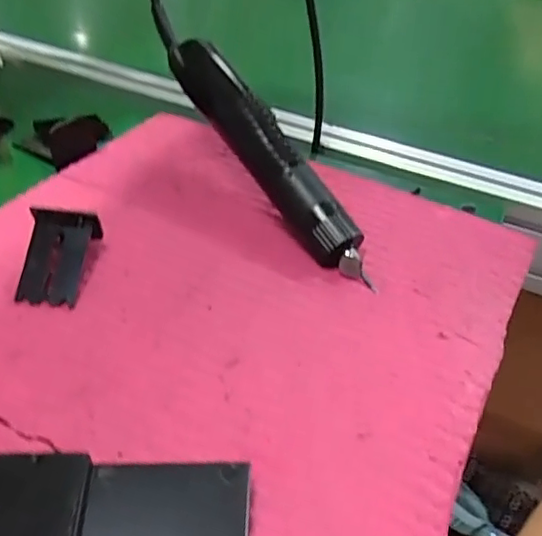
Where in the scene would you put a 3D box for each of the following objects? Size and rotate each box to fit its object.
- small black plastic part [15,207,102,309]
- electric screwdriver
[{"bbox_3d":[-0.121,-0.008,0.355,0.037,0.031,0.054,3,40,-4],"label":"small black plastic part"},{"bbox_3d":[-0.005,-0.079,0.420,0.029,0.033,0.216,-24,67,-31],"label":"electric screwdriver"}]

